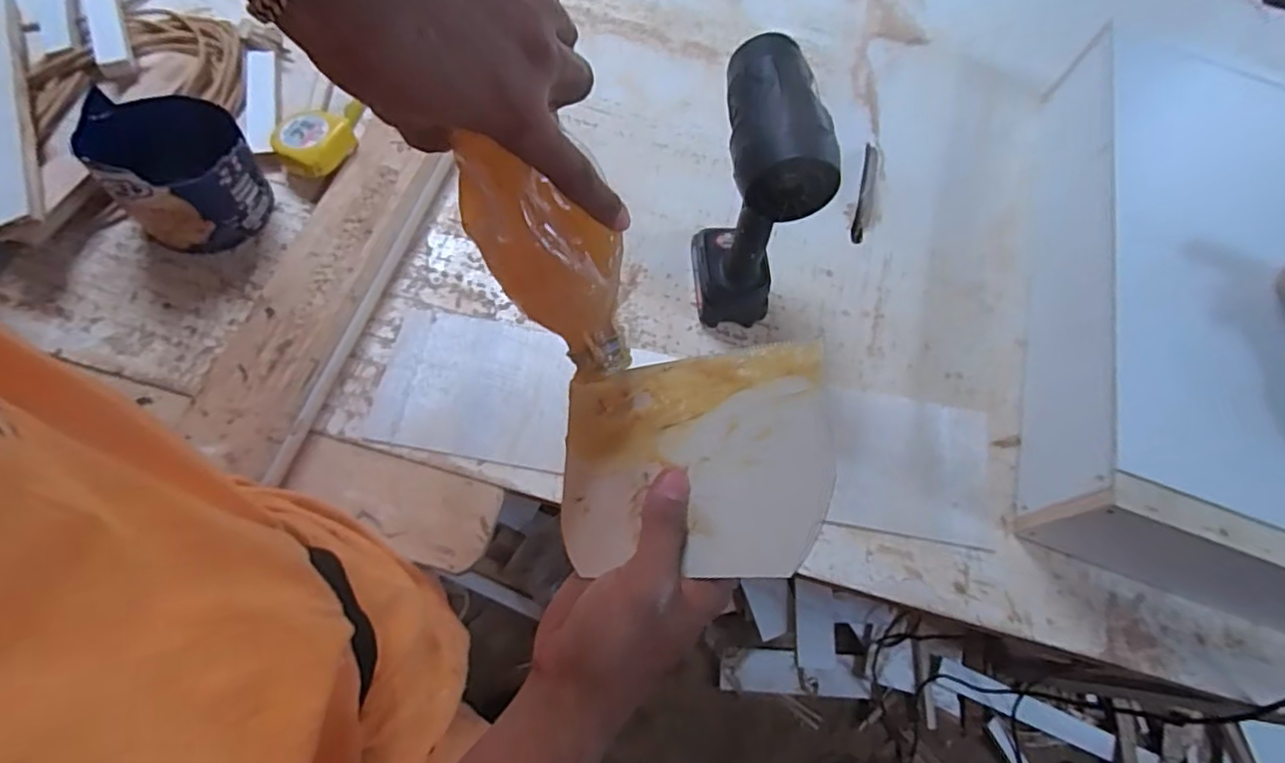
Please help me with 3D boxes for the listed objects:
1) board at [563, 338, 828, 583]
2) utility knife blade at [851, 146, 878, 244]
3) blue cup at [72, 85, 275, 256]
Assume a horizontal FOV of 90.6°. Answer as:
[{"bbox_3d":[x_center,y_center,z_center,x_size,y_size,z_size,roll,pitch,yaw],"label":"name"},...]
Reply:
[{"bbox_3d":[0.022,0.042,0.338,0.150,0.005,0.116,-8,65,28],"label":"board"},{"bbox_3d":[0.291,-0.245,0.826,0.019,0.007,0.164,18,64,1],"label":"utility knife blade"},{"bbox_3d":[-0.467,-0.215,0.651,0.124,0.129,0.128,3,65,-6],"label":"blue cup"}]

